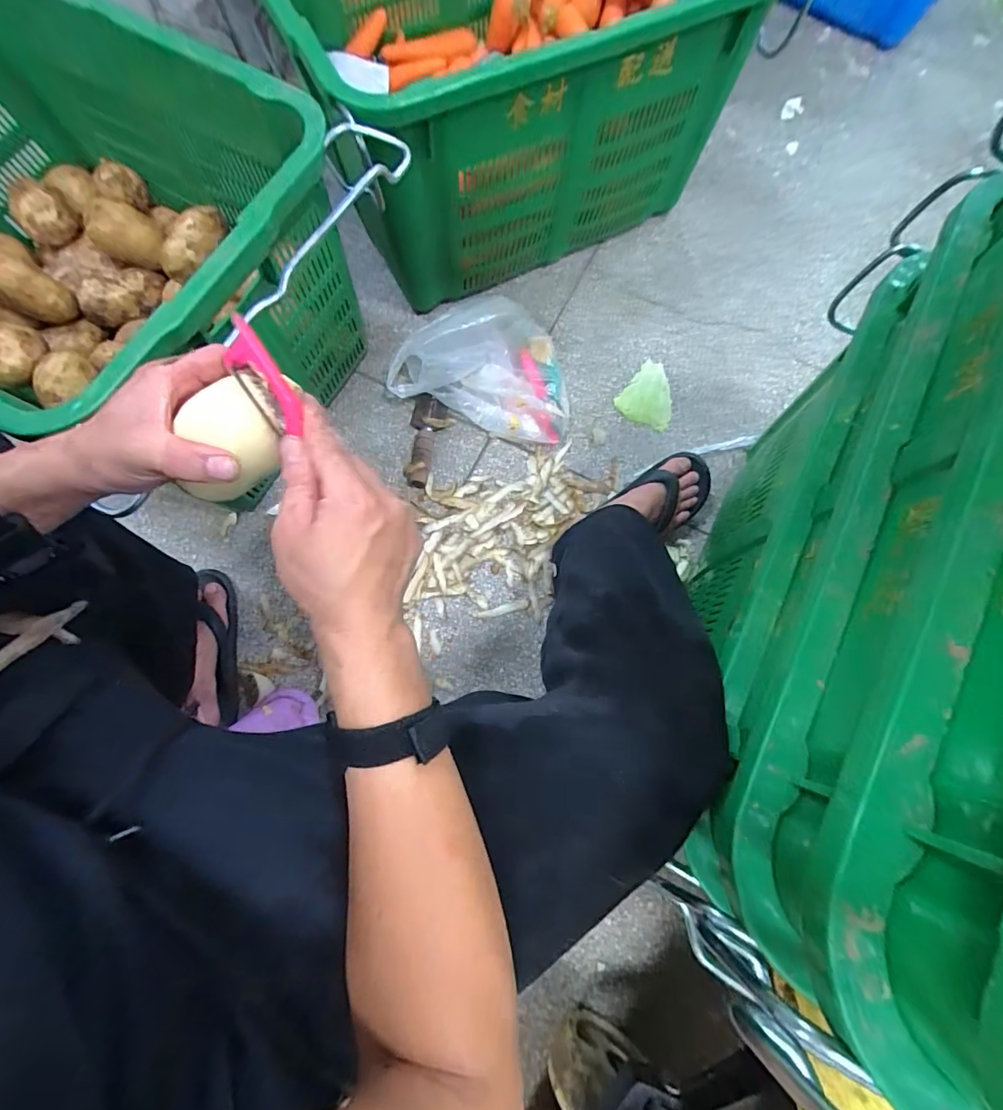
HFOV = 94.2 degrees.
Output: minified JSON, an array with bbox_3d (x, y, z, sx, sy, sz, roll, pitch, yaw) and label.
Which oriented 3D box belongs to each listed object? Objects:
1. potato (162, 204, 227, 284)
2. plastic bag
[{"bbox_3d":[-0.459,-0.476,0.703,0.064,0.051,0.129,27,77,6],"label":"potato"},{"bbox_3d":[-0.014,-0.339,0.824,0.314,0.071,0.230,21,77,4],"label":"plastic bag"}]

